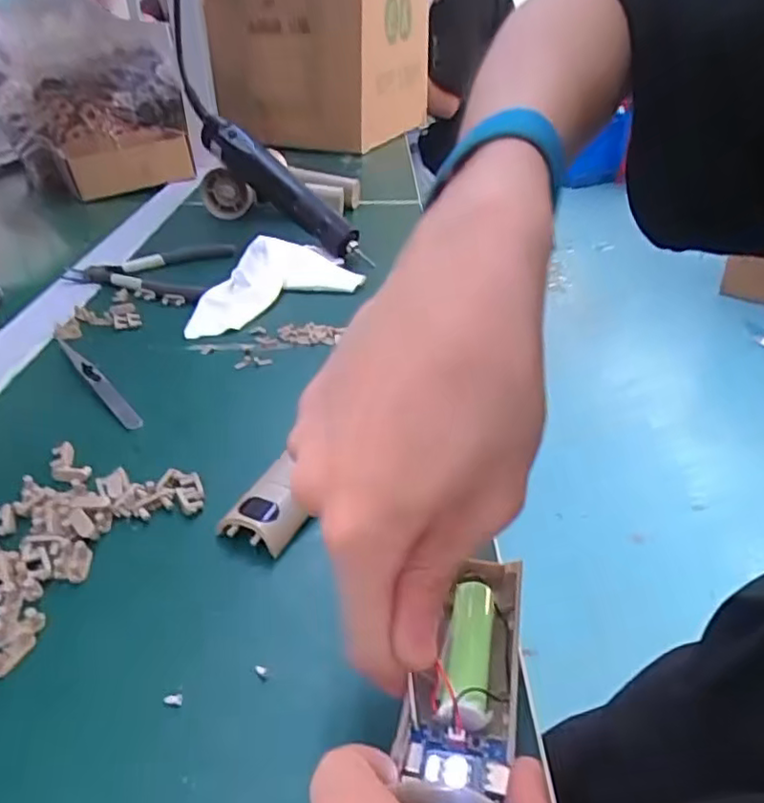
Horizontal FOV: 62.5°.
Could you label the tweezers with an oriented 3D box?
[{"bbox_3d":[-0.192,-0.016,0.419,0.012,0.007,0.133,-25,40,-35],"label":"tweezers"}]

